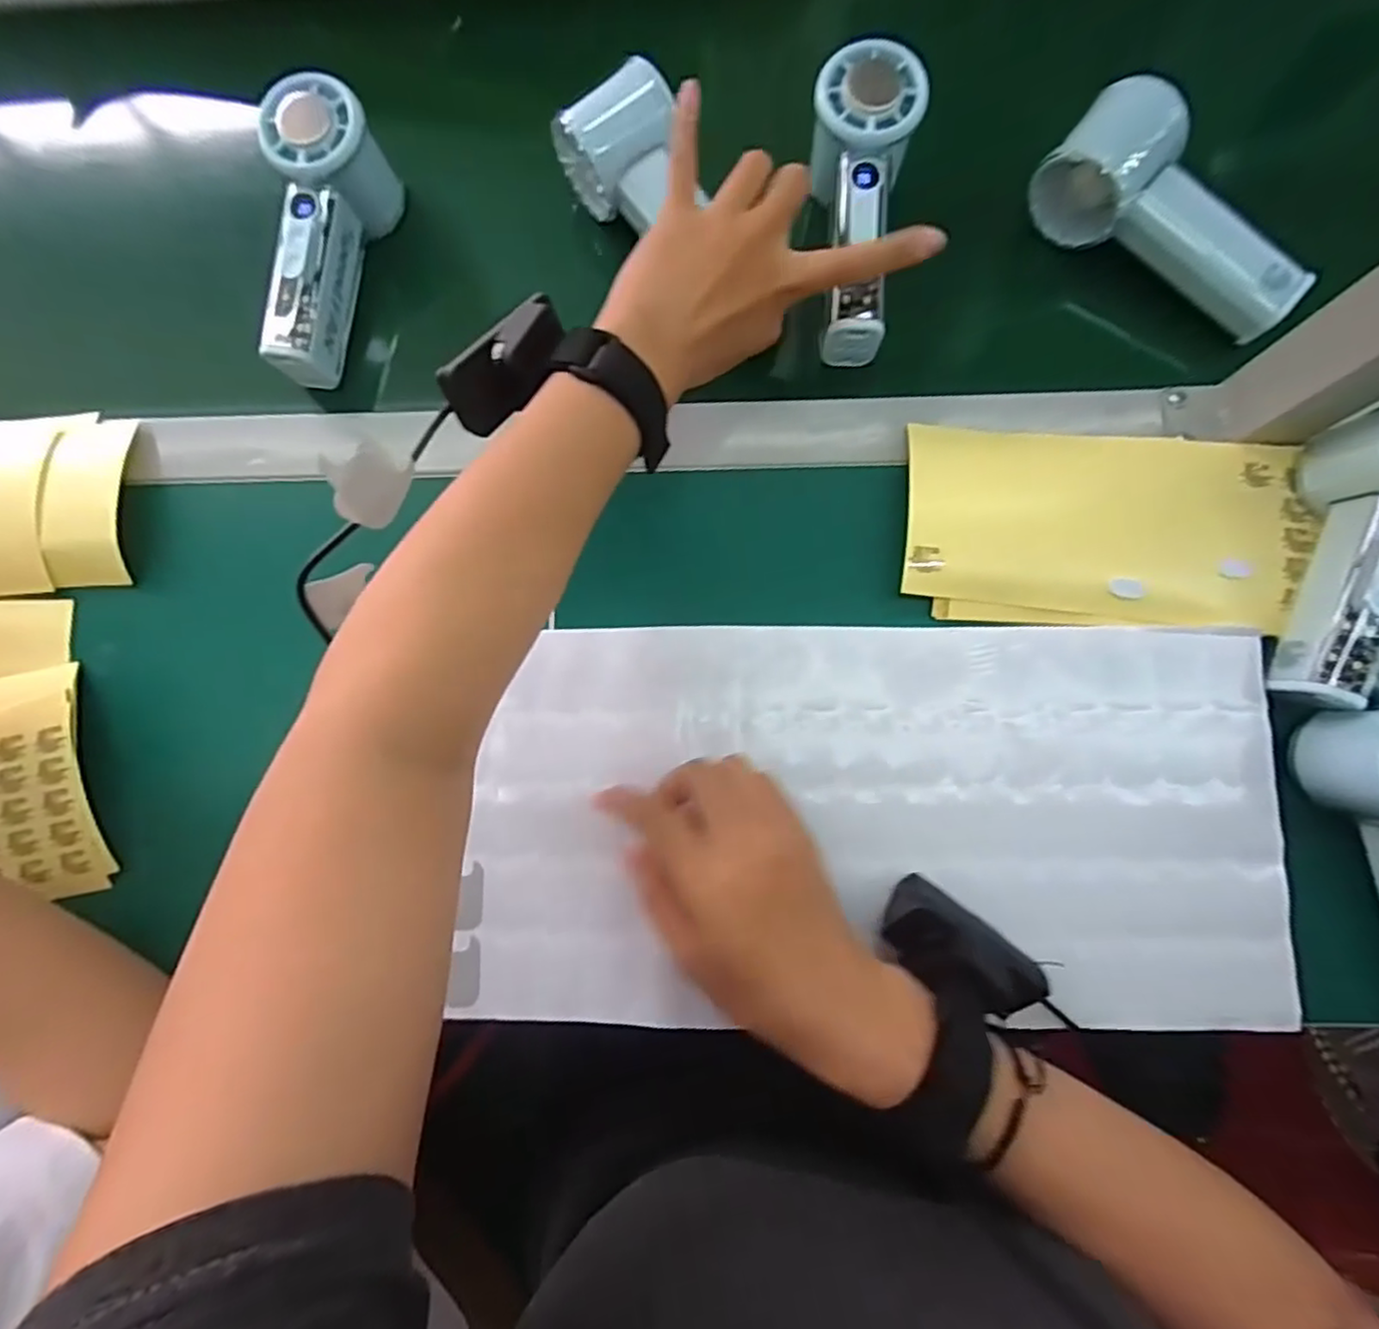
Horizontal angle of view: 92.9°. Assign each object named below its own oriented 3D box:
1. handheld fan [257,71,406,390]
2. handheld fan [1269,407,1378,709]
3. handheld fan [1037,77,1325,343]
[{"bbox_3d":[-0.212,-0.242,0.382,0.051,0.056,0.154,9,92,3],"label":"handheld fan"},{"bbox_3d":[0.336,-0.053,0.325,0.056,0.056,0.152,16,96,5],"label":"handheld fan"},{"bbox_3d":[0.267,-0.244,0.355,0.055,0.054,0.149,-45,84,-4],"label":"handheld fan"}]

